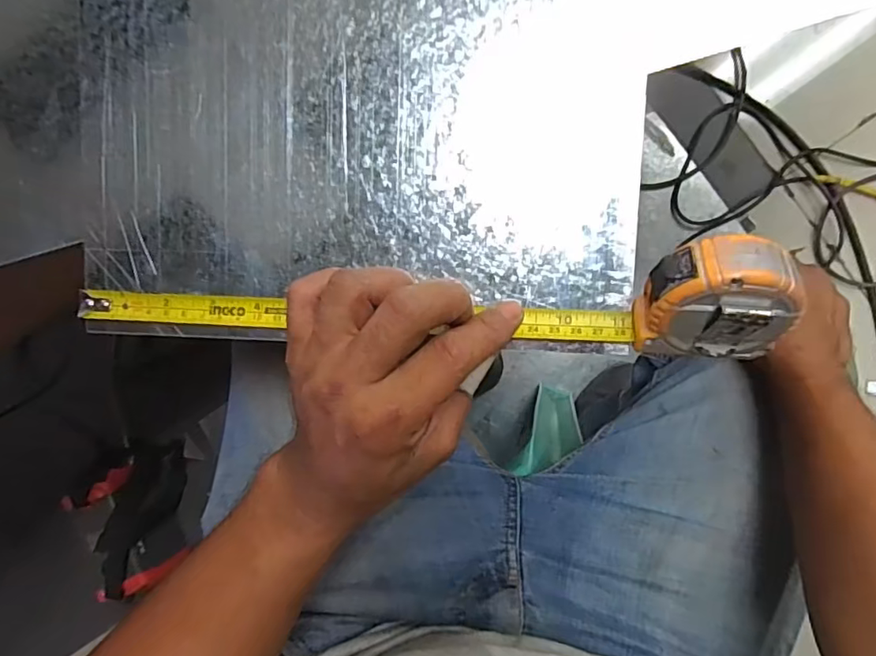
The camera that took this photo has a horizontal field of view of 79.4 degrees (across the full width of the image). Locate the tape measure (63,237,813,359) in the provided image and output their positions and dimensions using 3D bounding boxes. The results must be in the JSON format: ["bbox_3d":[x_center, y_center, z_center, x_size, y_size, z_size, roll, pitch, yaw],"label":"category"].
[{"bbox_3d":[-0.022,-0.014,0.251,0.331,0.046,0.047,1,93,14],"label":"tape measure"}]

